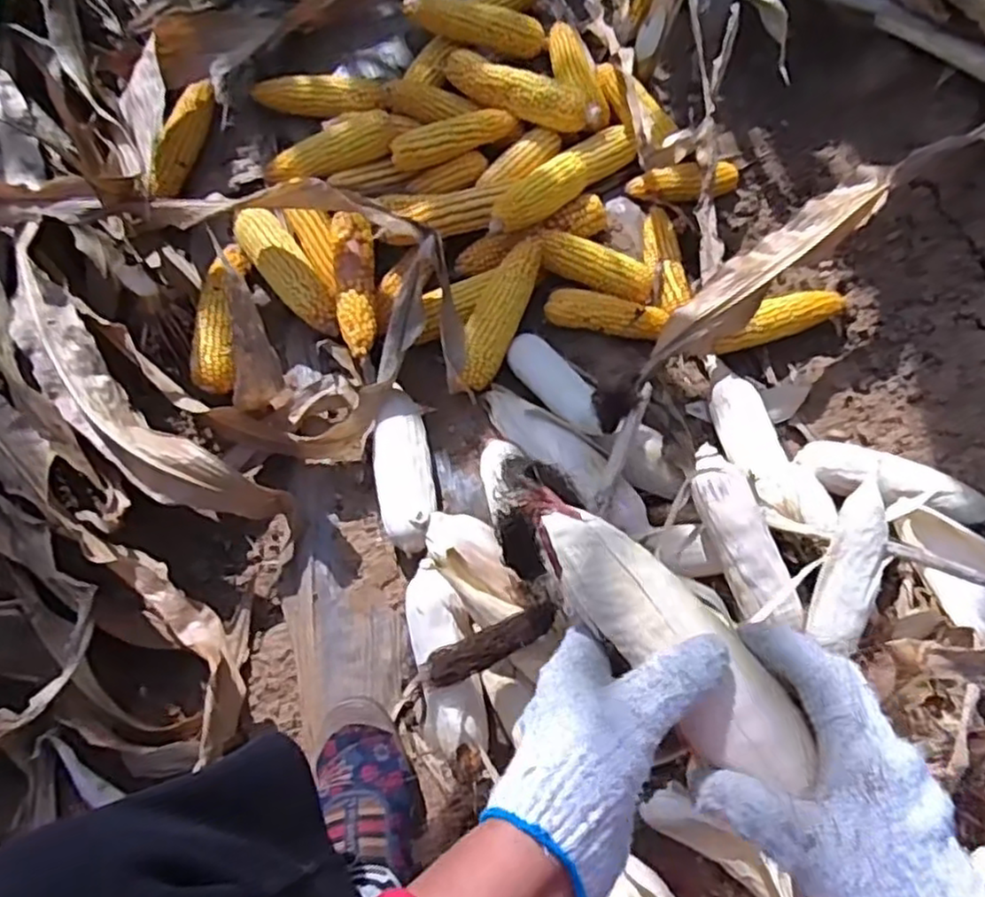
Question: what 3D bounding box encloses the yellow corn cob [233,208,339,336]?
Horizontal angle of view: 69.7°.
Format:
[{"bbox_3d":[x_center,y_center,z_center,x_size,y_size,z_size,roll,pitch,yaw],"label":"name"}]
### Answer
[{"bbox_3d":[-0.244,-0.216,0.858,0.056,0.044,0.218,-35,73,-12],"label":"yellow corn cob"}]

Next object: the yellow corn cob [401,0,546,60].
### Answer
[{"bbox_3d":[-0.022,-0.575,0.960,0.194,0.045,0.042,5,68,-18],"label":"yellow corn cob"}]

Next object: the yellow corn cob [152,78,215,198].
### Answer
[{"bbox_3d":[-0.422,-0.420,0.968,0.041,0.046,0.191,15,70,6],"label":"yellow corn cob"}]

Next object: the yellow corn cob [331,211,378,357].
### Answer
[{"bbox_3d":[-0.160,-0.190,0.832,0.050,0.038,0.188,-8,70,-3],"label":"yellow corn cob"}]

